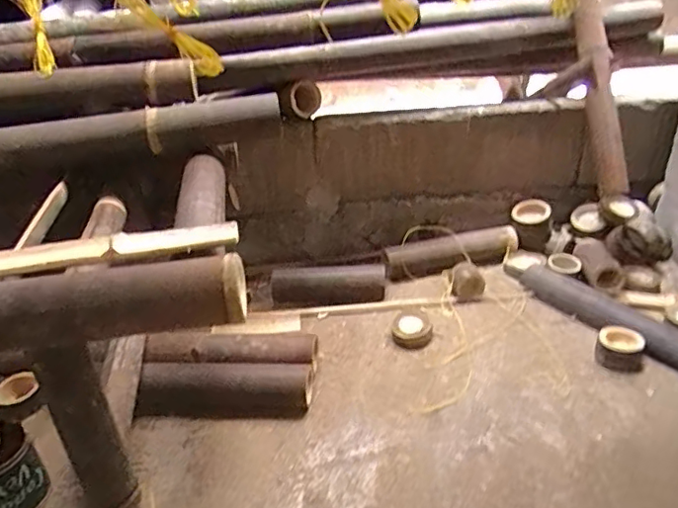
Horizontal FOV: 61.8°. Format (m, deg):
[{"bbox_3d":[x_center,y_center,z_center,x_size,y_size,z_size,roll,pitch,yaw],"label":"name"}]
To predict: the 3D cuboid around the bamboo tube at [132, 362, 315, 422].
[{"bbox_3d":[-0.201,0.244,1.007,0.309,0.068,0.089,0,33,3],"label":"bamboo tube"}]

